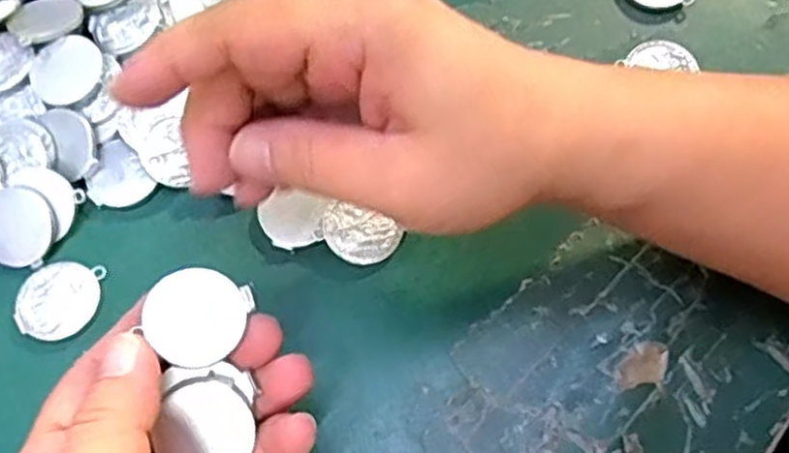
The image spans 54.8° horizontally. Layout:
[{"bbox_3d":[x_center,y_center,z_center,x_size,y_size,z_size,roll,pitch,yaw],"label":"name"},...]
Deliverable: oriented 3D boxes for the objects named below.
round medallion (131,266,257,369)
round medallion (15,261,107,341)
[{"bbox_3d":[-0.060,0.026,0.226,0.027,0.007,0.029,0,66,1],"label":"round medallion"},{"bbox_3d":[-0.123,0.027,0.279,0.029,0.004,0.028,0,66,1],"label":"round medallion"}]

